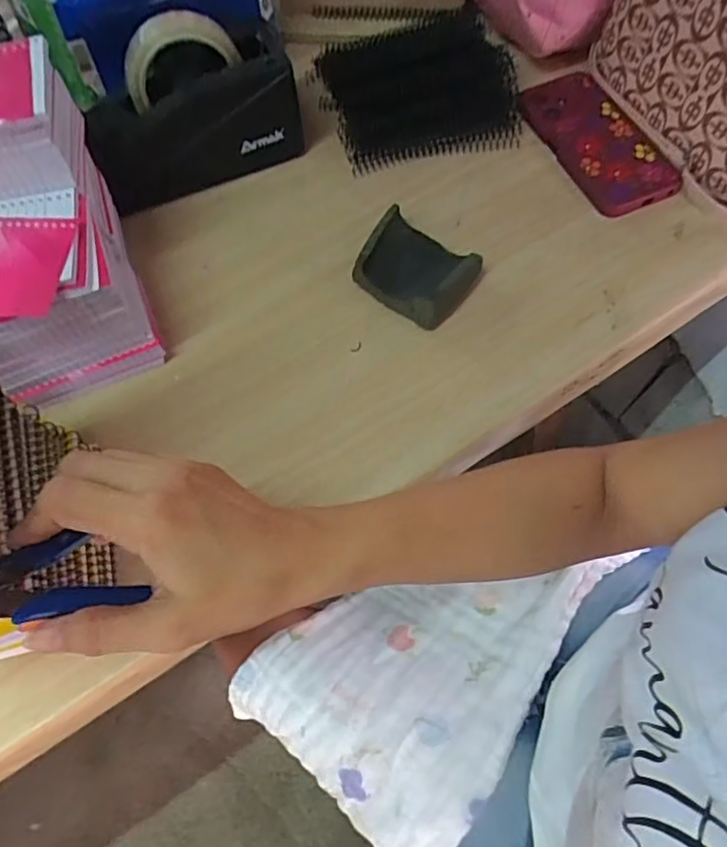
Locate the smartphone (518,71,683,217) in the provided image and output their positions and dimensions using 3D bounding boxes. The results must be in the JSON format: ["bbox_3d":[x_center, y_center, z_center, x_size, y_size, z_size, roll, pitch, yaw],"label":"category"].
[{"bbox_3d":[0.216,-0.265,0.548,0.087,0.007,0.169,-21,67,-8],"label":"smartphone"}]

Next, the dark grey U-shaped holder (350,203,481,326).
[{"bbox_3d":[0.043,-0.126,0.492,0.092,0.030,0.074,36,72,16],"label":"dark grey U-shaped holder"}]

